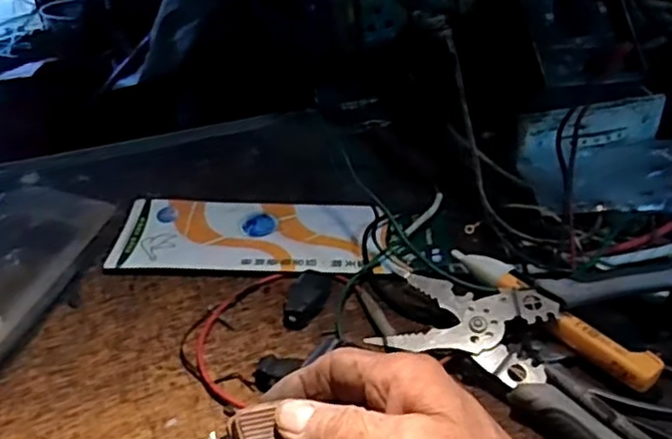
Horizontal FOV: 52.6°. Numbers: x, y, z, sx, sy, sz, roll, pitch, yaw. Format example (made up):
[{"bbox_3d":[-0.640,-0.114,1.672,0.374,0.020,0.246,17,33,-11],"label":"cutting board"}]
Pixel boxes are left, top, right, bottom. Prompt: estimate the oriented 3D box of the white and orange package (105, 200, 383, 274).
[{"bbox_3d":[-0.070,0.011,0.517,0.189,0.005,0.085,0,36,5],"label":"white and orange package"}]

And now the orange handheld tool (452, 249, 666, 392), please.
[{"bbox_3d":[0.132,0.058,0.428,0.018,0.020,0.147,-28,43,-29],"label":"orange handheld tool"}]

